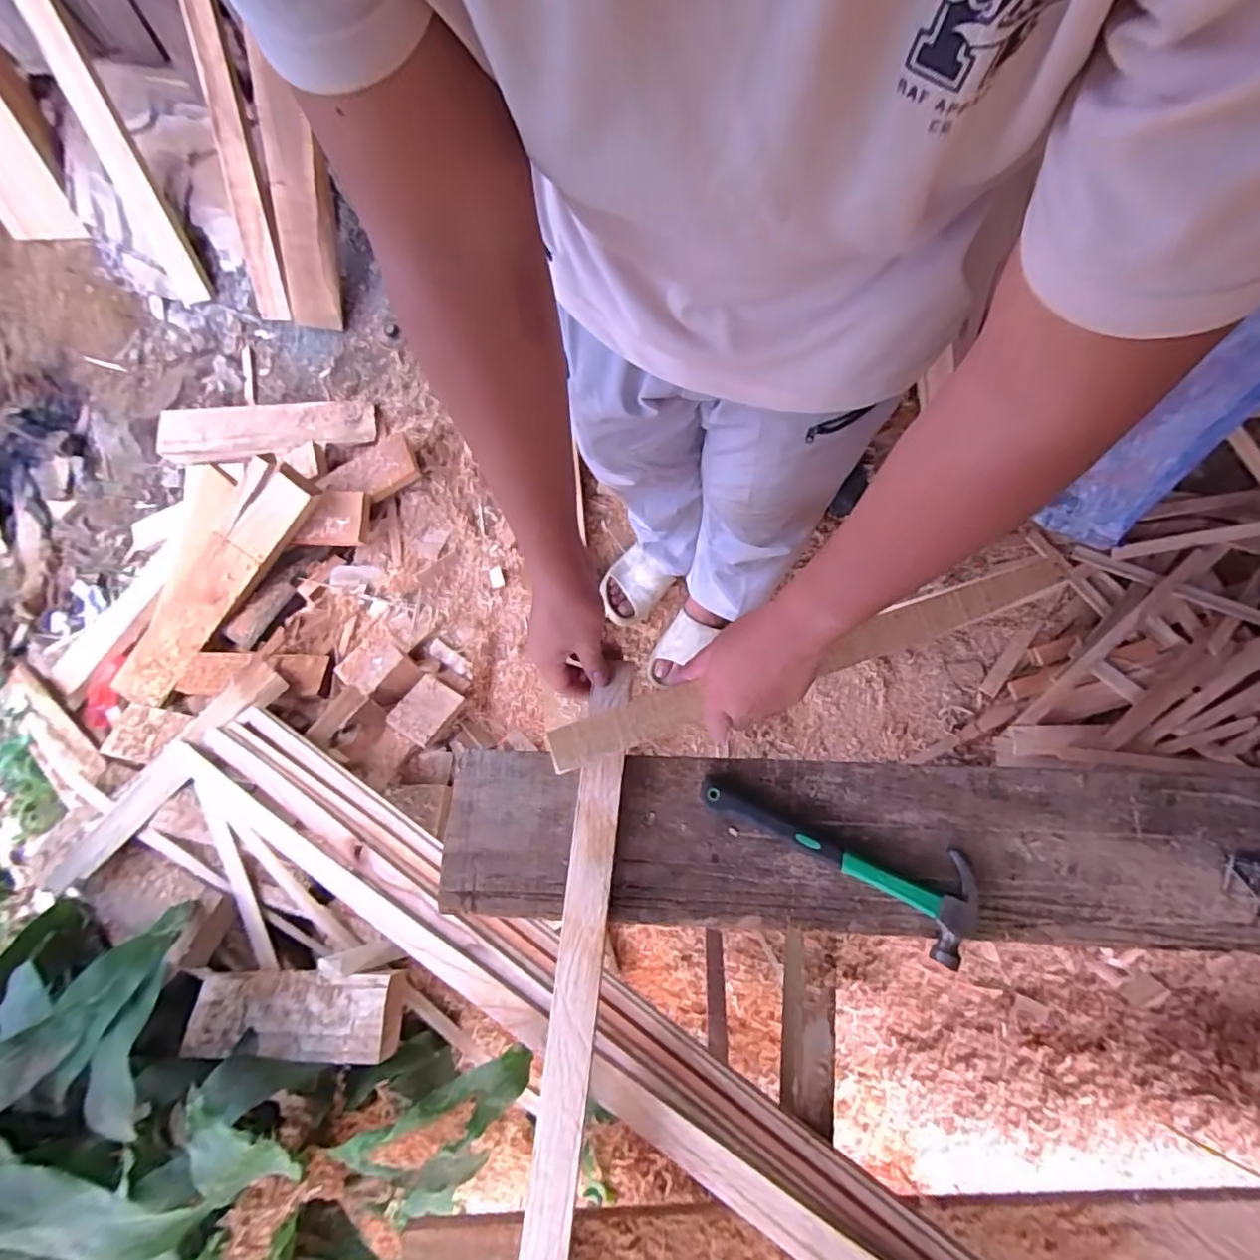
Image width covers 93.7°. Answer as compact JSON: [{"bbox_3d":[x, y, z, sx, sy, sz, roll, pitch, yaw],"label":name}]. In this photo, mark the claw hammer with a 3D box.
[{"bbox_3d":[0.192,0.189,0.540,0.252,0.033,0.086,33,78,10],"label":"claw hammer"}]

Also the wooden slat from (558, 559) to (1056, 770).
[{"bbox_3d":[0.193,0.025,0.590,0.575,0.021,0.044,-17,75,-9],"label":"wooden slat"}]

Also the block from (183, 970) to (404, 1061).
[{"bbox_3d":[-0.543,0.615,0.946,0.354,0.063,0.115,-2,75,1],"label":"block"}]

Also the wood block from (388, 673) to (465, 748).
[{"bbox_3d":[-0.407,0.156,1.175,0.103,0.016,0.123,33,58,5],"label":"wood block"}]

